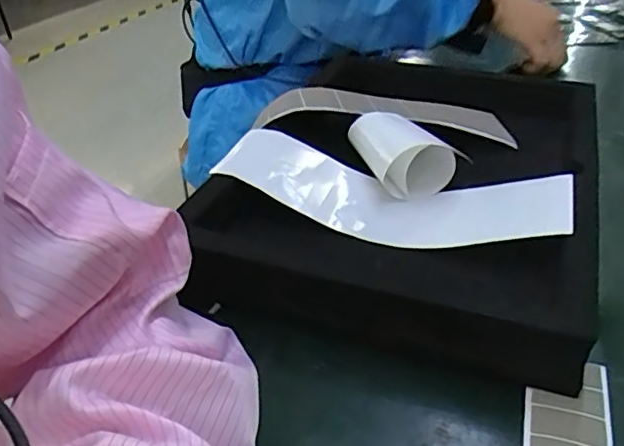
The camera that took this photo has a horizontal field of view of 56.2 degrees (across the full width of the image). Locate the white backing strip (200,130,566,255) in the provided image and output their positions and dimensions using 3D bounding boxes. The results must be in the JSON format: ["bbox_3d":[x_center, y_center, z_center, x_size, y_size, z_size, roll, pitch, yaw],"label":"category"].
[{"bbox_3d":[0.063,-0.023,0.496,0.278,0.053,0.096,12,38,16],"label":"white backing strip"}]

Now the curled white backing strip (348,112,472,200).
[{"bbox_3d":[0.084,-0.064,0.540,0.073,0.051,0.100,-20,41,-25],"label":"curled white backing strip"}]

